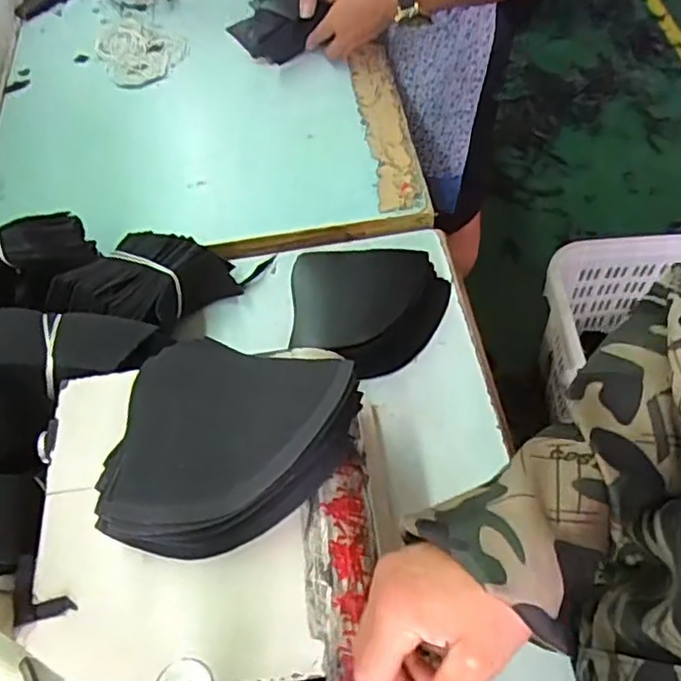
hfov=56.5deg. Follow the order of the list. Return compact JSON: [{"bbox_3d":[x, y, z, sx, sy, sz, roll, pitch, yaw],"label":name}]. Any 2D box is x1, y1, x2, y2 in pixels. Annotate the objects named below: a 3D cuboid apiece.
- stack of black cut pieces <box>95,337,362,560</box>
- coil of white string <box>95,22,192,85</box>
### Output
[{"bbox_3d":[-0.071,0.070,0.412,0.152,0.047,0.143,10,59,8],"label":"stack of black cut pieces"},{"bbox_3d":[-0.278,-0.410,0.892,0.114,0.013,0.126,-27,61,-14],"label":"coil of white string"}]

